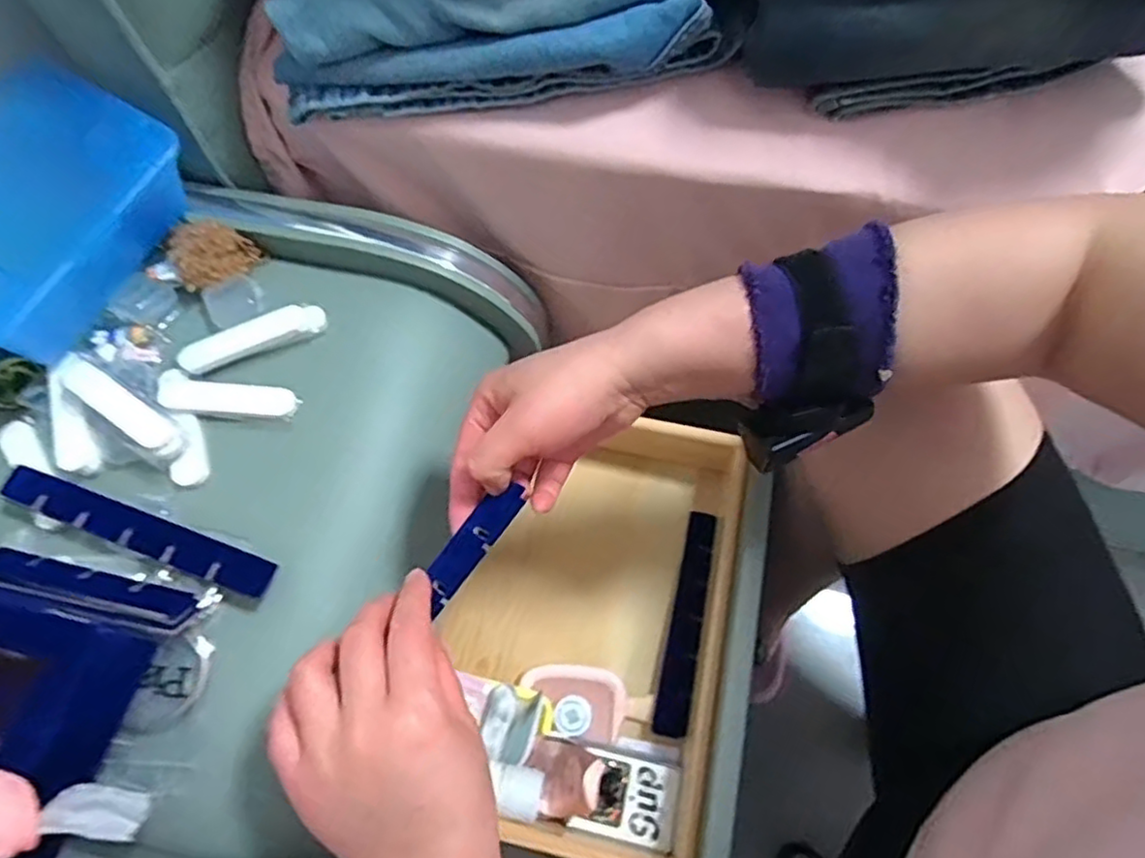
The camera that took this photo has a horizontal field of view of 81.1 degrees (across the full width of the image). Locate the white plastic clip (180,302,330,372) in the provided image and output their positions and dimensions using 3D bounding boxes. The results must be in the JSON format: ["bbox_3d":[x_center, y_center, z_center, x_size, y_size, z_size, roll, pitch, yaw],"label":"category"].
[{"bbox_3d":[-0.220,-0.063,0.462,0.096,0.016,0.024,-22,68,-6],"label":"white plastic clip"}]

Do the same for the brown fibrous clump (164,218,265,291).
[{"bbox_3d":[-0.258,-0.126,0.478,0.054,0.038,0.044,-43,72,-14],"label":"brown fibrous clump"}]

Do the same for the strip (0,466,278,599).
[{"bbox_3d":[-0.261,0.061,0.405,0.183,0.016,0.022,18,69,10],"label":"strip"}]

